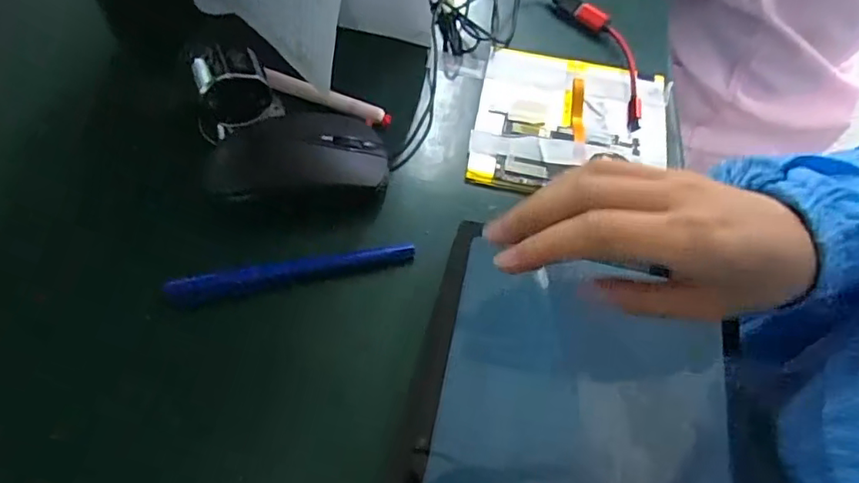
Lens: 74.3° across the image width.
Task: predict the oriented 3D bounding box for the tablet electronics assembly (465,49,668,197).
[{"bbox_3d":[0.097,-0.083,0.387,0.128,0.007,0.120,10,61,2],"label":"tablet electronics assembly"}]

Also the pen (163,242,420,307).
[{"bbox_3d":[-0.077,0.018,0.321,0.136,0.013,0.011,-9,62,-9],"label":"pen"}]

